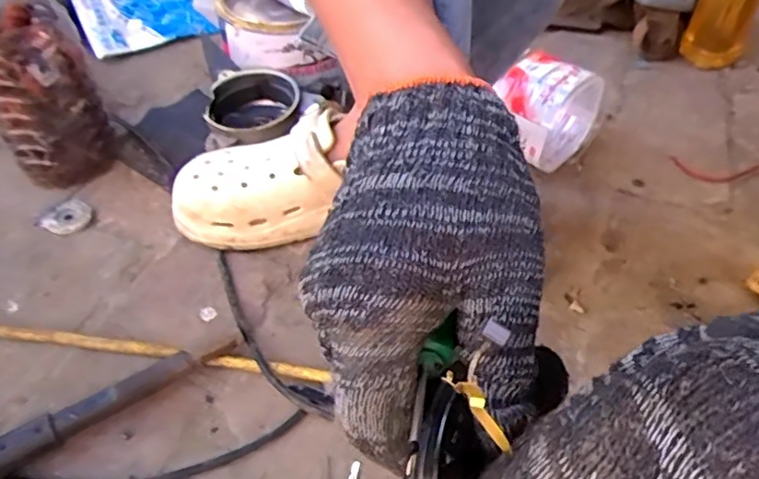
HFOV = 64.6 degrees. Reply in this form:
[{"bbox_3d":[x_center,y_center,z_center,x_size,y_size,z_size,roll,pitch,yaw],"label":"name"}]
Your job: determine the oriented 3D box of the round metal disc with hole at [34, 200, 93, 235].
[{"bbox_3d":[-0.285,-0.020,0.546,0.035,0.008,0.041,41,66,18],"label":"round metal disc with hole"}]

